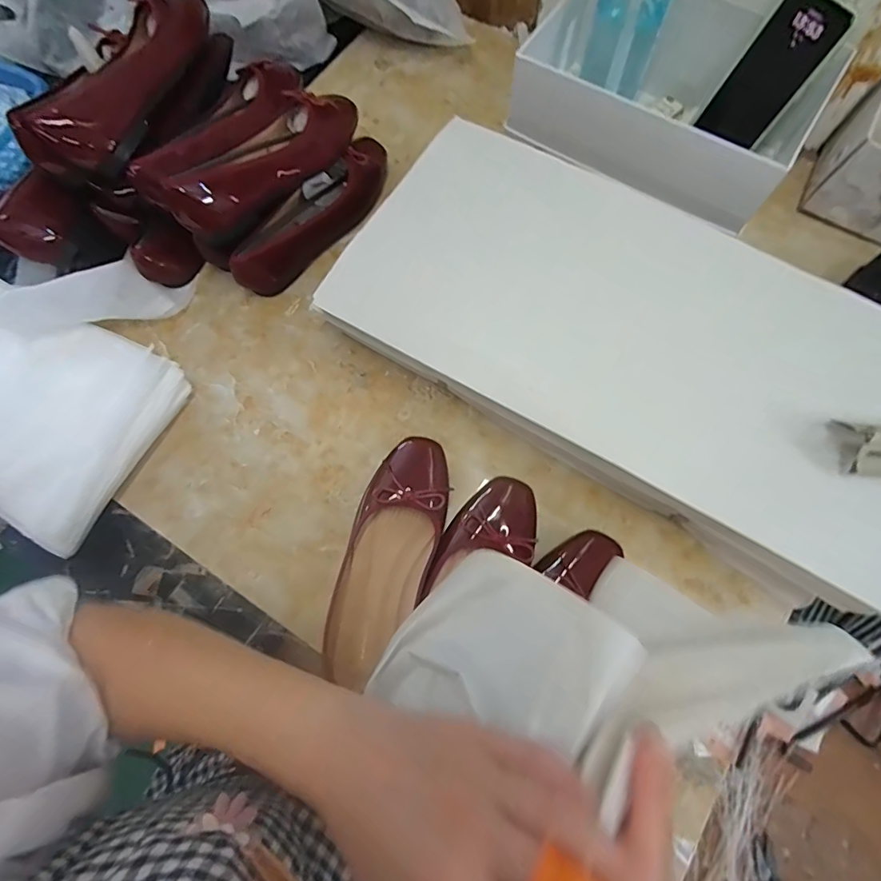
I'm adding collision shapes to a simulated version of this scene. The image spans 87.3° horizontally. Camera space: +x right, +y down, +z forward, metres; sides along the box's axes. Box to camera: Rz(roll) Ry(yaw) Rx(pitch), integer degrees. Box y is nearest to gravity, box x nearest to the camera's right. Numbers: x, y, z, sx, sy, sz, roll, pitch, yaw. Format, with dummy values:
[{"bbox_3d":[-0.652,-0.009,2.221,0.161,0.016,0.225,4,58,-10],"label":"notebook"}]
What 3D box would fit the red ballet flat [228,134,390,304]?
[{"bbox_3d":[-0.139,-0.257,0.525,0.053,0.059,0.237,38,78,10],"label":"red ballet flat"}]

